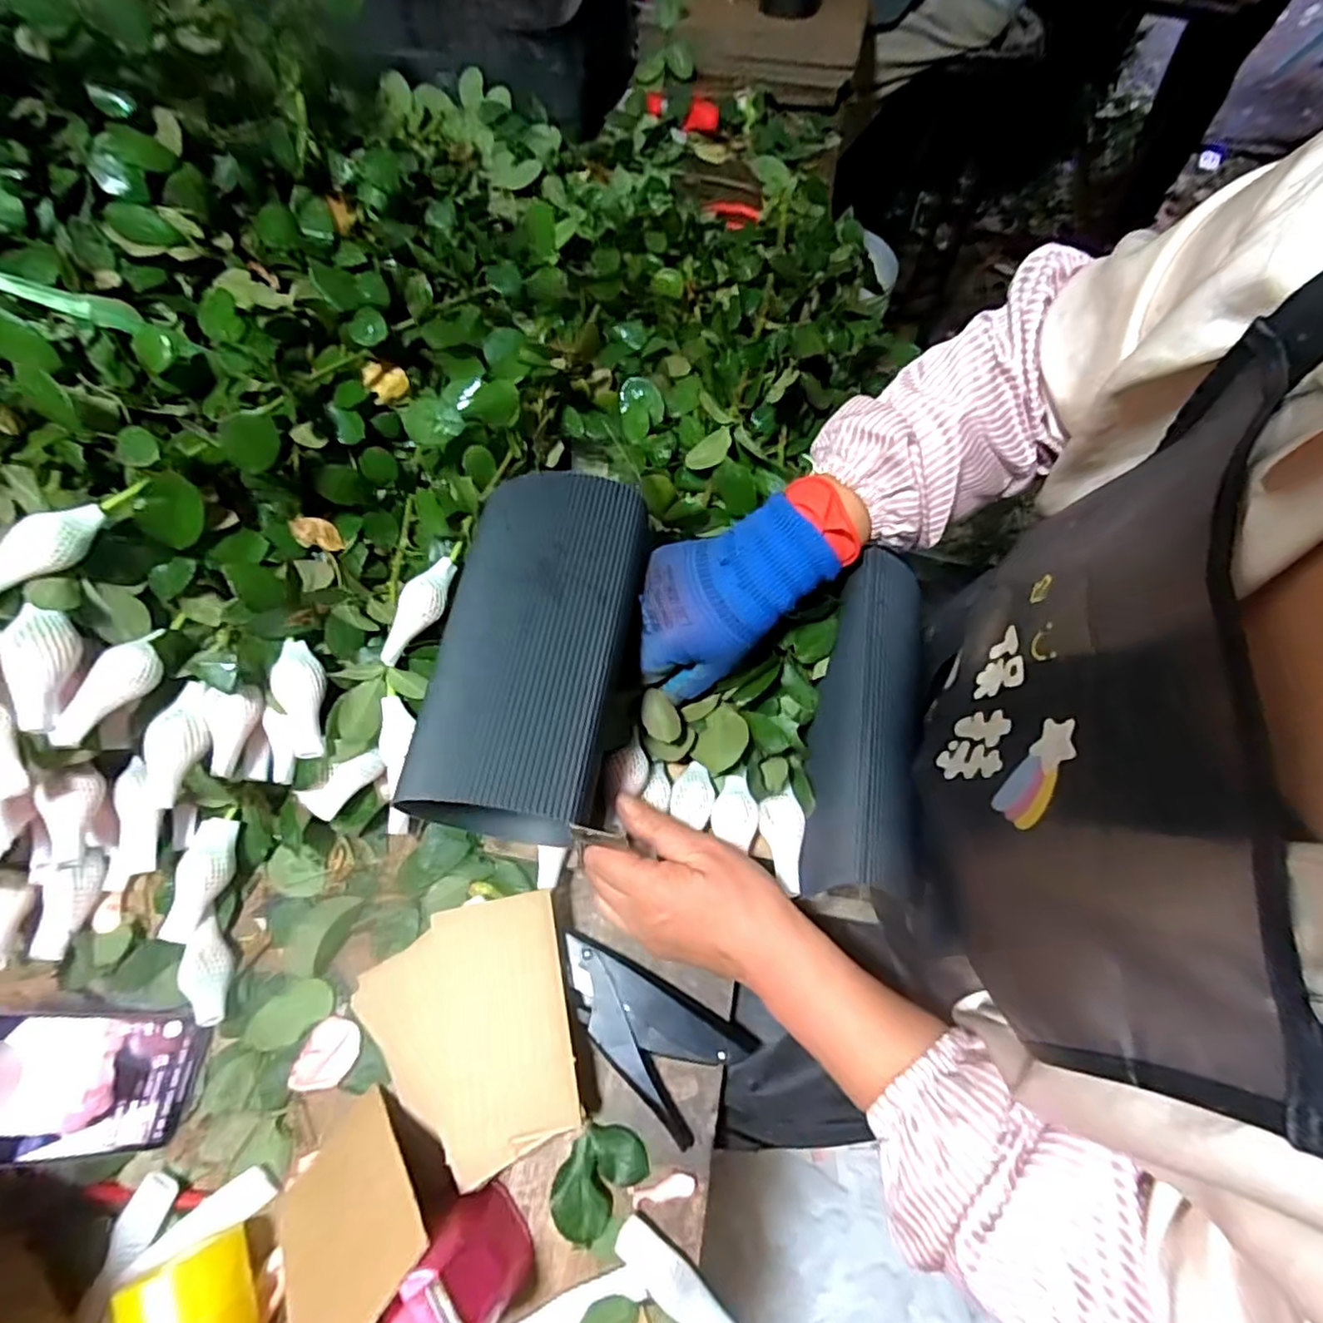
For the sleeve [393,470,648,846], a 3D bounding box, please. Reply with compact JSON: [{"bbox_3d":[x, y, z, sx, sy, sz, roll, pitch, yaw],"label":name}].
[{"bbox_3d":[-0.070,-0.005,0.406,0.103,0.084,0.207,6,65,1],"label":"sleeve"}]

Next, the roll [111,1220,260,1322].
[{"bbox_3d":[-0.259,0.358,0.359,0.058,0.052,0.064,-22,67,-12],"label":"roll"}]

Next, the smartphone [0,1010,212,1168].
[{"bbox_3d":[-0.364,0.246,0.382,0.007,0.160,0.075,-20,57,38],"label":"smartphone"}]

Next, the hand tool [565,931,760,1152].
[{"bbox_3d":[-0.013,0.243,0.448,0.138,0.024,0.073,37,69,14],"label":"hand tool"}]

